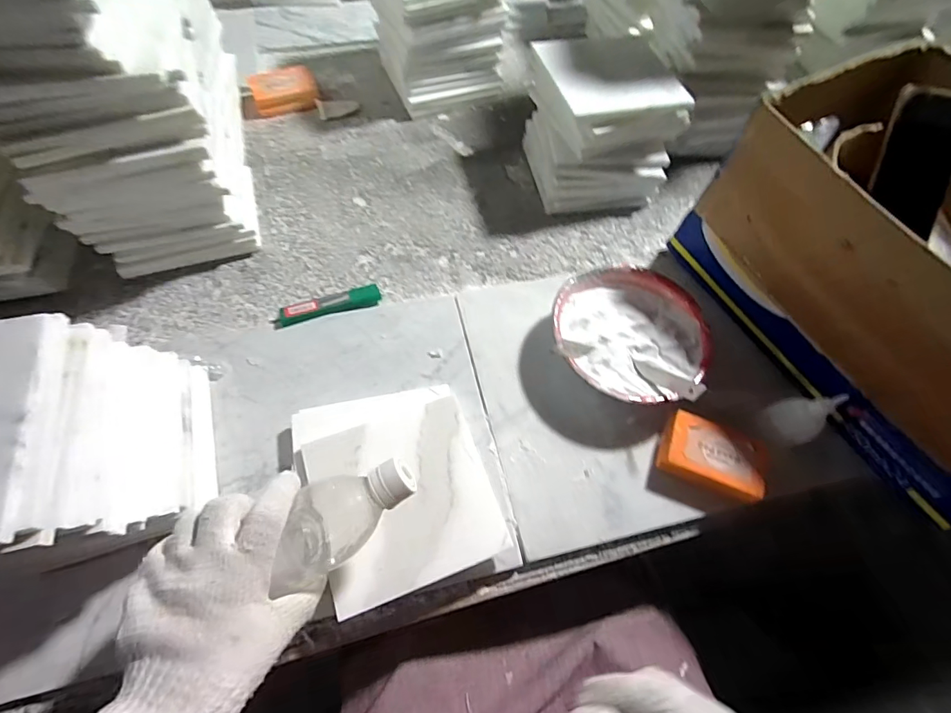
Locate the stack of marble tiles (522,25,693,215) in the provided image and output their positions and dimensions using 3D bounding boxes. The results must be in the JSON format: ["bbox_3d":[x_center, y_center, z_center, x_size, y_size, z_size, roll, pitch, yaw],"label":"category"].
[{"bbox_3d":[0.171,-0.315,0.612,0.172,0.147,0.172,-10,65,-6],"label":"stack of marble tiles"}]

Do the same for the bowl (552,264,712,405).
[{"bbox_3d":[0.167,-0.021,0.500,0.163,0.059,0.167,1,64,-1],"label":"bowl"}]

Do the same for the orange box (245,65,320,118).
[{"bbox_3d":[-0.297,-0.415,0.698,0.095,0.036,0.073,-20,66,-11],"label":"orange box"}]

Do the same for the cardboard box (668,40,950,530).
[{"bbox_3d":[0.490,-0.070,0.468,0.344,0.220,0.440,-20,66,-11],"label":"cardboard box"}]

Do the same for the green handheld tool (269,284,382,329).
[{"bbox_3d":[-0.173,-0.059,0.522,0.123,0.015,0.024,-18,66,-10],"label":"green handheld tool"}]

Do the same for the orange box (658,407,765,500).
[{"bbox_3d":[0.235,0.101,0.449,0.093,0.038,0.057,22,66,9],"label":"orange box"}]

